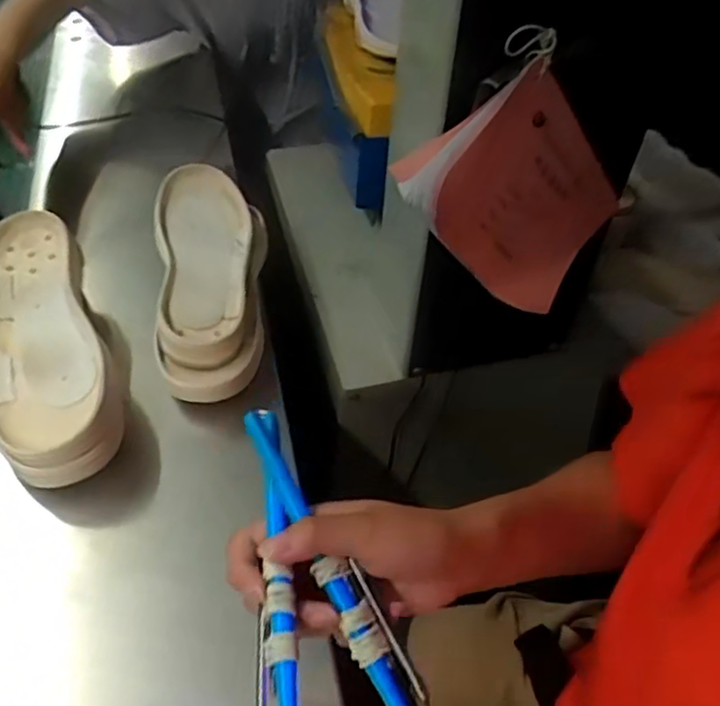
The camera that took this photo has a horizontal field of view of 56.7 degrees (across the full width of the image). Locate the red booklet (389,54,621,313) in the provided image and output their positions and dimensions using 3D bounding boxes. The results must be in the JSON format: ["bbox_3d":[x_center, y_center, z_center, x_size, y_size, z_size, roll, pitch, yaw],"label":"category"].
[{"bbox_3d":[0.128,-0.113,0.507,0.131,0.176,0.041,-44,43,8],"label":"red booklet"}]

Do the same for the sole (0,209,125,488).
[{"bbox_3d":[-0.269,-0.006,0.565,0.103,0.069,0.262,-18,53,-17],"label":"sole"}]

